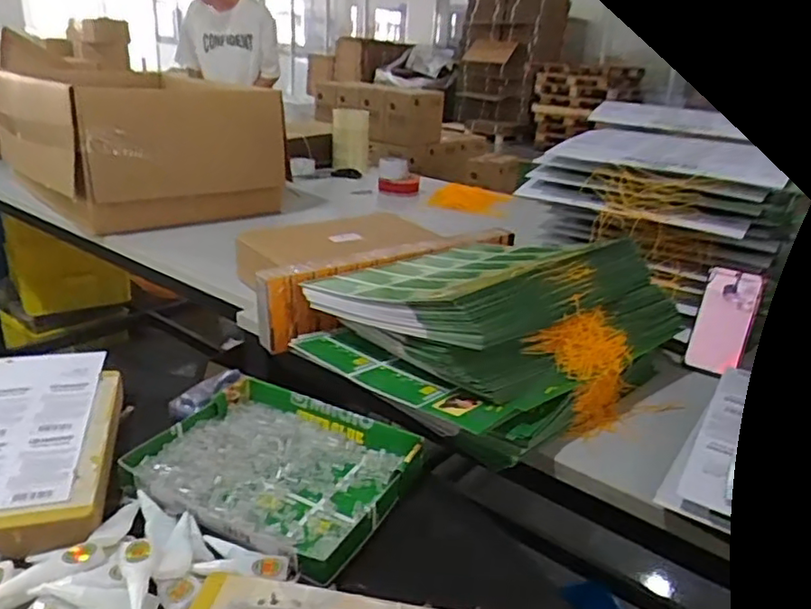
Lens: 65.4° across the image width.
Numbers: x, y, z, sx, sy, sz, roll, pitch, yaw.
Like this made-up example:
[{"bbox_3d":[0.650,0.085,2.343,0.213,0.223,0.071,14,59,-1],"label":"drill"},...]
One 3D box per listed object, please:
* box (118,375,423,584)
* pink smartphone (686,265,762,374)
[{"bbox_3d":[-0.138,0.172,0.685,0.264,0.037,0.215,14,25,24],"label":"box"},{"bbox_3d":[0.478,0.024,0.946,0.015,0.154,0.077,23,-4,-44],"label":"pink smartphone"}]

